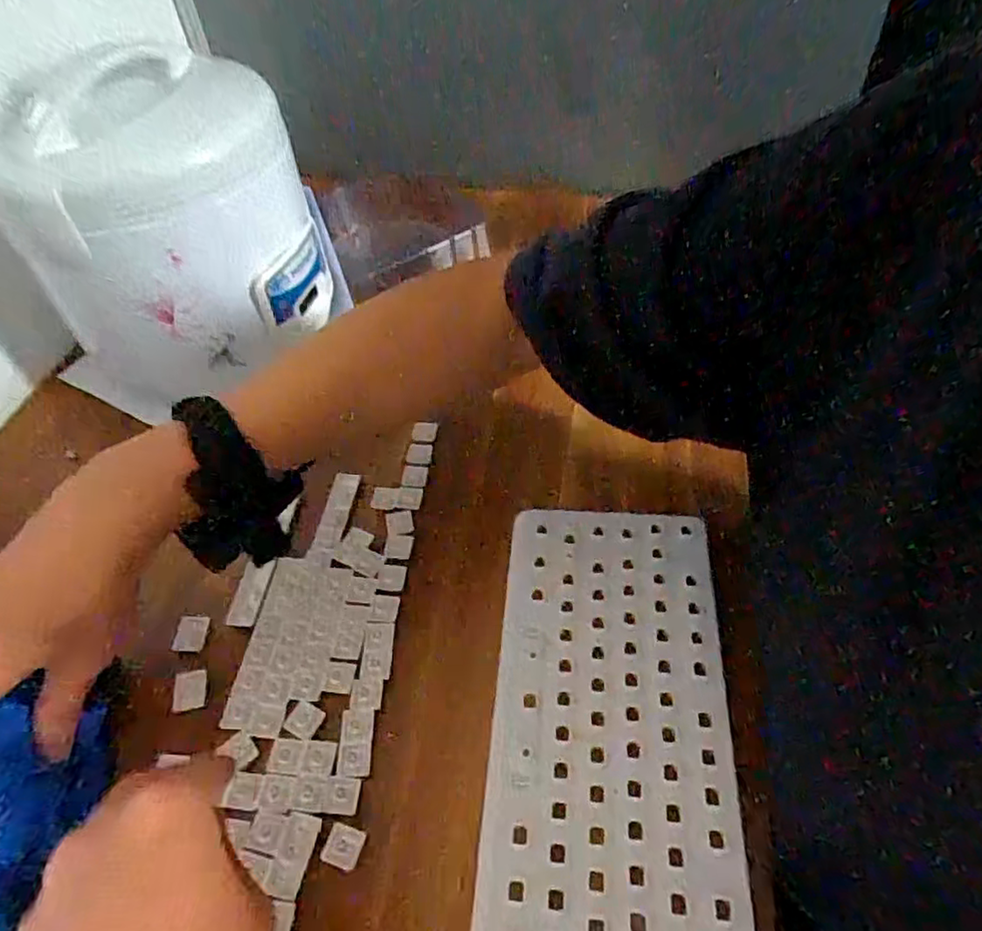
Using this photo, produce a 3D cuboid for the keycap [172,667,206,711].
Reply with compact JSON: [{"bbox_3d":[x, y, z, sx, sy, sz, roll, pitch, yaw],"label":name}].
[{"bbox_3d":[-0.180,0.134,0.377,0.017,0.005,0.024,-10,52,-4],"label":"keycap"}]

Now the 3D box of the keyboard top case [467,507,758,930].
[{"bbox_3d":[0.057,0.202,0.307,0.128,0.020,0.417,4,52,6],"label":"keyboard top case"}]

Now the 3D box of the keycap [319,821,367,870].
[{"bbox_3d":[-0.075,0.192,0.319,0.018,0.004,0.018,13,54,14],"label":"keycap"}]

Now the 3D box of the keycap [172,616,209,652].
[{"bbox_3d":[-0.187,0.104,0.393,0.016,0.006,0.022,-1,51,3],"label":"keycap"}]

